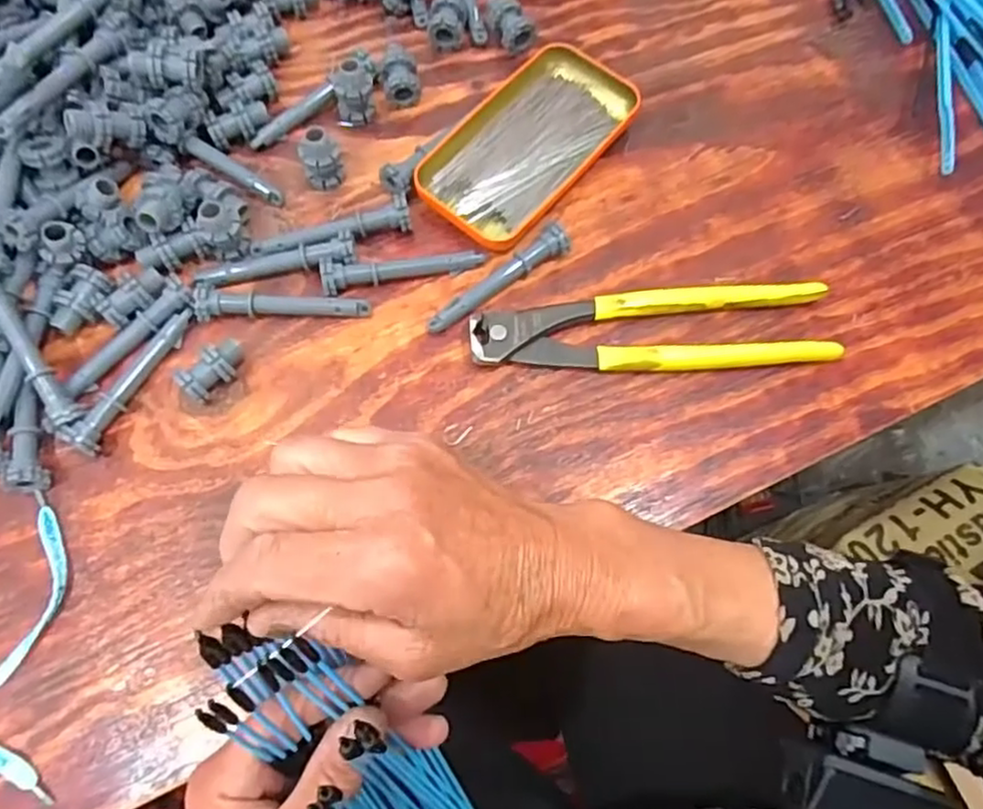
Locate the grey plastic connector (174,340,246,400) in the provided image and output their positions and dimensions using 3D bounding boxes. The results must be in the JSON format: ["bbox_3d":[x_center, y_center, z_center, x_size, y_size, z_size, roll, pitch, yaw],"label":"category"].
[{"bbox_3d":[-0.148,-0.019,0.369,0.016,0.023,0.036,40,74,13],"label":"grey plastic connector"}]

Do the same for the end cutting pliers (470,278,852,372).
[{"bbox_3d":[0.089,-0.040,0.381,0.198,0.013,0.048,-5,70,-2],"label":"end cutting pliers"}]

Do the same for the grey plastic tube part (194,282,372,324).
[{"bbox_3d":[-0.115,-0.057,0.382,0.093,0.016,0.019,0,70,-1],"label":"grey plastic tube part"}]

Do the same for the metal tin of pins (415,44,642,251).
[{"bbox_3d":[0.021,-0.161,0.419,0.083,0.016,0.144,39,74,13],"label":"metal tin of pins"}]

